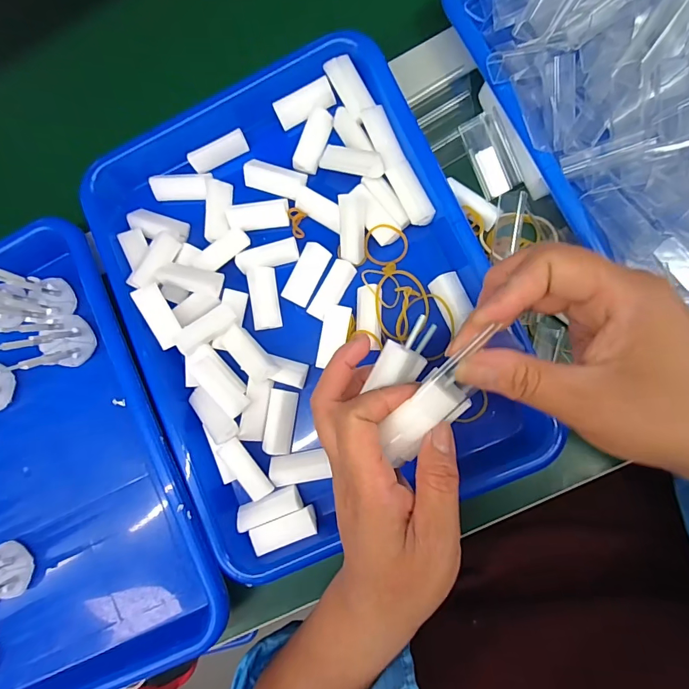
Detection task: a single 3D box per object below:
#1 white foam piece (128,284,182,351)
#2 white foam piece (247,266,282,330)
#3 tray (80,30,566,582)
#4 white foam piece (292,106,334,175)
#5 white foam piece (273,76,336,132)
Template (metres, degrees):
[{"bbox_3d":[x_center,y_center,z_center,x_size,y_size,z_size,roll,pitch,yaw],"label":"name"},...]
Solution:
[{"bbox_3d":[-0.131,-0.019,0.294,0.018,0.010,0.045,-21,101,6],"label":"white foam piece"},{"bbox_3d":[-0.061,-0.035,0.313,0.021,0.008,0.047,-9,84,7],"label":"white foam piece"},{"bbox_3d":[-0.031,-0.036,0.301,0.248,0.036,0.338,-25,82,5],"label":"tray"},{"bbox_3d":[-0.023,-0.154,0.312,0.015,0.016,0.048,21,88,9],"label":"white foam piece"},{"bbox_3d":[-0.030,-0.183,0.316,0.045,0.015,0.018,-22,83,6],"label":"white foam piece"}]

